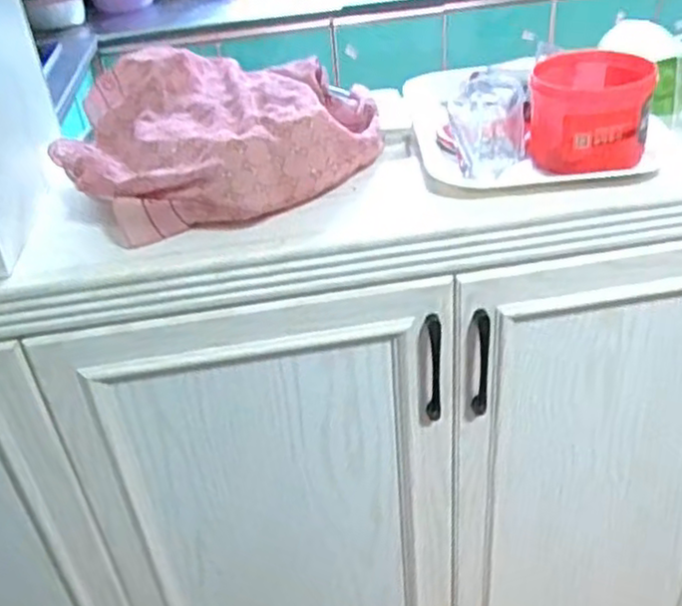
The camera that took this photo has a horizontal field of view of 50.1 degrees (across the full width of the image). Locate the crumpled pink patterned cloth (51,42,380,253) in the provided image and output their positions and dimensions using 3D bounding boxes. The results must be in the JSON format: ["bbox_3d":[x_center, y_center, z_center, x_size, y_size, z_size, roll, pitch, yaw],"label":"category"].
[{"bbox_3d":[-0.123,-0.177,0.746,0.318,0.095,0.253,-5,35,1],"label":"crumpled pink patterned cloth"}]

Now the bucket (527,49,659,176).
[{"bbox_3d":[0.244,-0.188,0.719,0.110,0.085,0.125,6,37,17],"label":"bucket"}]

